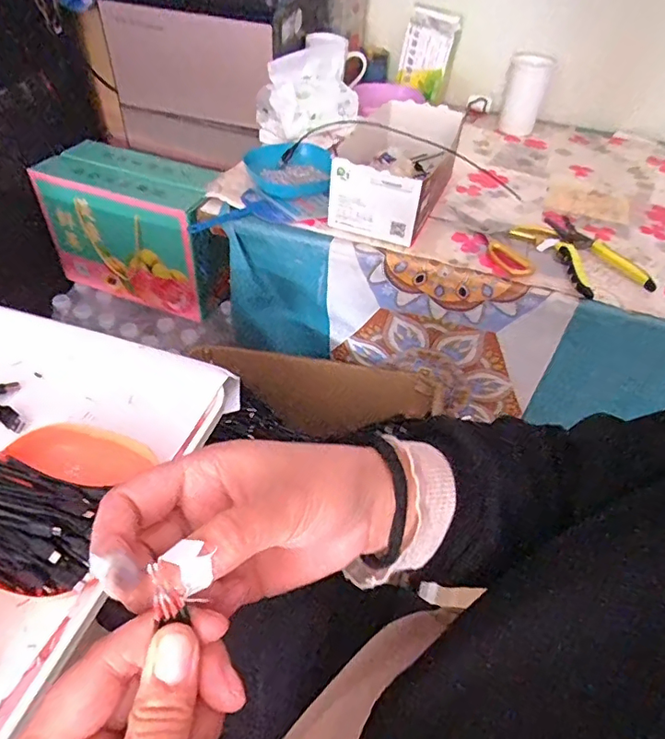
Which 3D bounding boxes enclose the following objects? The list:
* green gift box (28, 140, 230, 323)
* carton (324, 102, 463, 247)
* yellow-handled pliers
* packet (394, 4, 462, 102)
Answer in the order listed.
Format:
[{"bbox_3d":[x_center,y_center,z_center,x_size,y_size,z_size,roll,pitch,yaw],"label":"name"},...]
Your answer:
[{"bbox_3d":[-0.364,-0.274,1.026,0.346,0.231,0.165,16,47,10],"label":"green gift box"},{"bbox_3d":[0.092,-0.292,0.745,0.146,0.100,0.247,15,47,9],"label":"carton"},{"bbox_3d":[0.333,-0.157,0.689,0.111,0.023,0.165,-14,49,-19],"label":"yellow-handled pliers"},{"bbox_3d":[0.182,-0.610,1.007,0.097,0.163,0.035,26,57,7],"label":"packet"}]

